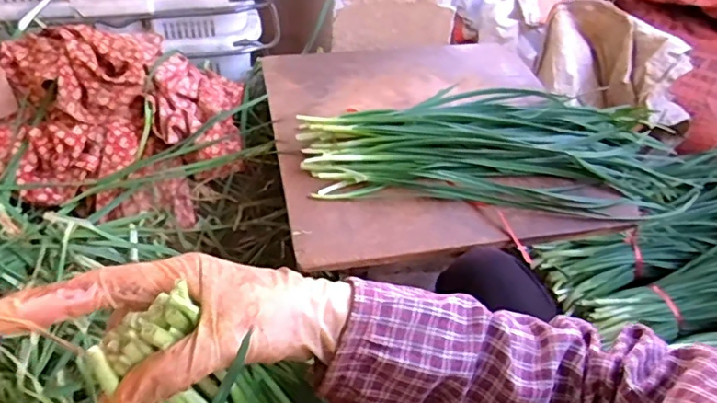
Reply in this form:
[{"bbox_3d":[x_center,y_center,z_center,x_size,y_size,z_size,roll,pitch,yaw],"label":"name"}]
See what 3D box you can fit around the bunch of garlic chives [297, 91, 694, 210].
[{"bbox_3d":[0.179,-0.073,0.725,0.497,0.054,0.203,0,43,-6],"label":"bunch of garlic chives"}]

